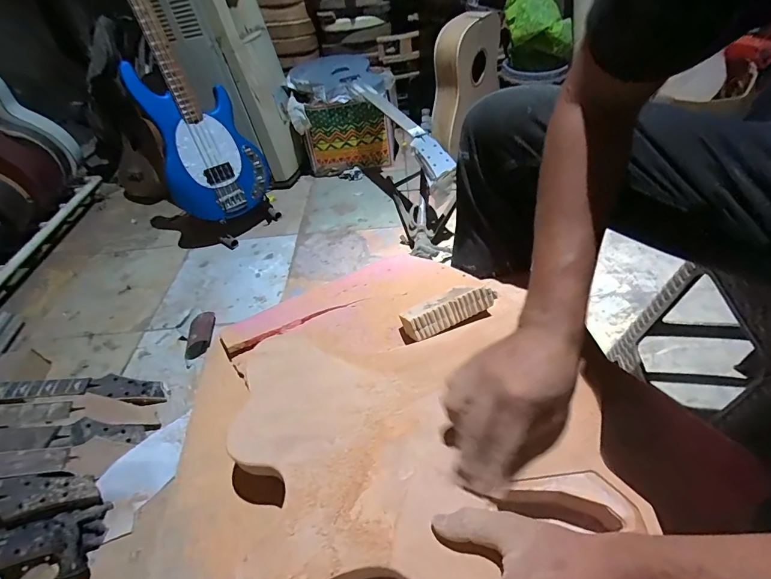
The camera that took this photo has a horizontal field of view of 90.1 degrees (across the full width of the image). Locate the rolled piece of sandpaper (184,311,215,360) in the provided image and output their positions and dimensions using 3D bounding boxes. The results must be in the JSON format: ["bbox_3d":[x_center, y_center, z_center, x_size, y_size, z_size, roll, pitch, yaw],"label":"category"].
[{"bbox_3d":[-0.513,0.121,1.062,0.073,0.045,0.141,-13,45,-6],"label":"rolled piece of sandpaper"}]

